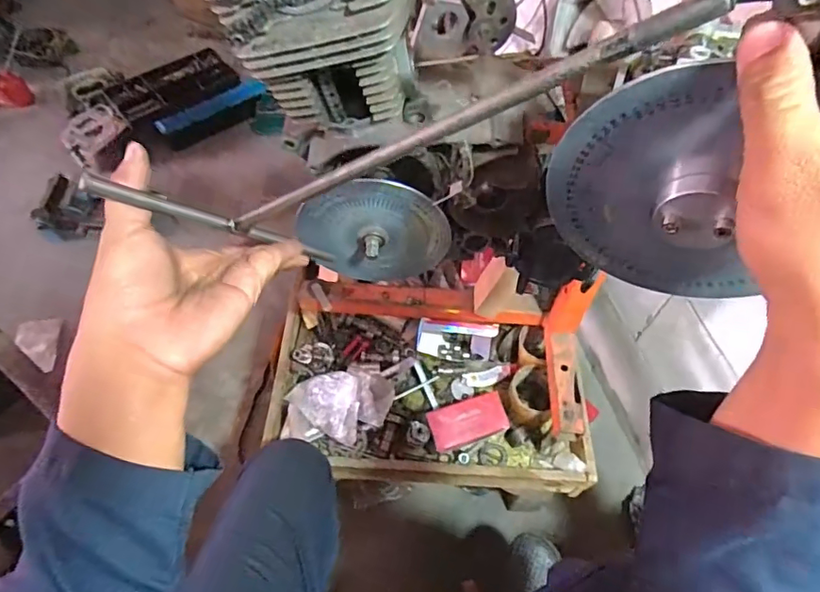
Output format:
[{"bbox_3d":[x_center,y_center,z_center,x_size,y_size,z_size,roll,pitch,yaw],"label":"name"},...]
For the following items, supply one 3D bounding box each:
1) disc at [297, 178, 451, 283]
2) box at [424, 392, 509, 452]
[{"bbox_3d":[-0.035,-0.055,0.527,0.143,0.134,0.027,1,57,-1],"label":"disc"},{"bbox_3d":[0.093,0.201,0.854,0.124,0.027,0.065,-13,59,-10],"label":"box"}]

